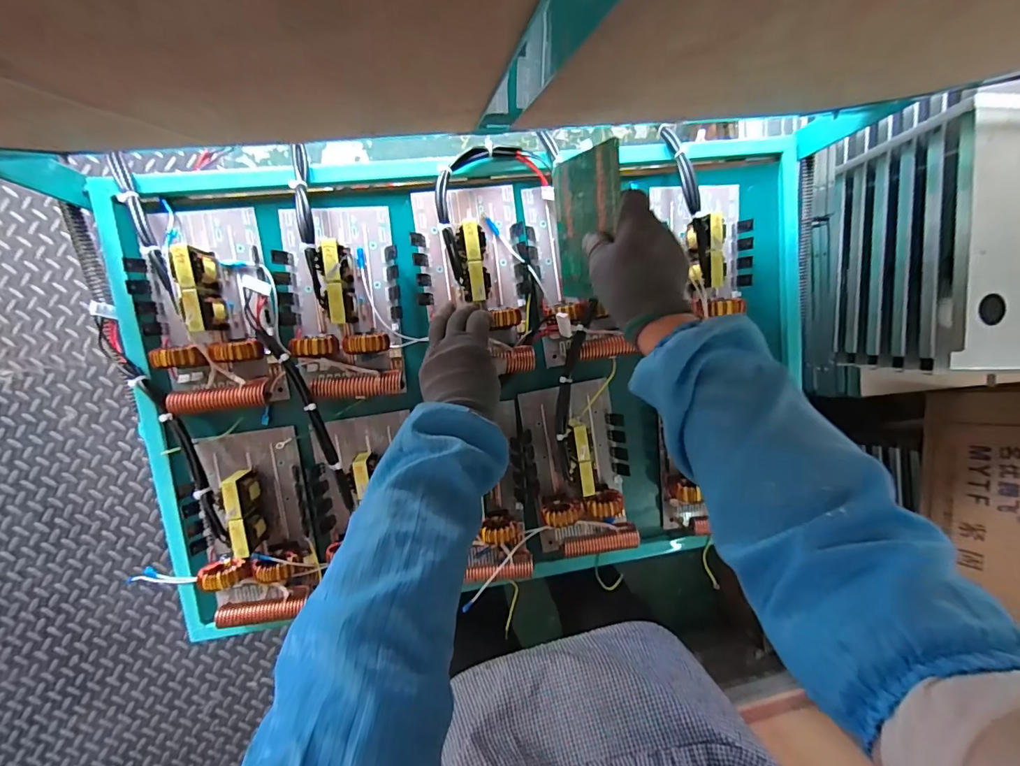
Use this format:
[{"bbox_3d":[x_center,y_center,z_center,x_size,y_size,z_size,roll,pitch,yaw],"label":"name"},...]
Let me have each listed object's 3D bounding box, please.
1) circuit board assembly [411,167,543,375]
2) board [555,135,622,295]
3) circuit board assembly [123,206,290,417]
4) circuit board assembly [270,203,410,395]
[{"bbox_3d":[-0.035,-0.127,0.541,0.150,0.057,0.222,-6,97,-7],"label":"circuit board assembly"},{"bbox_3d":[0.081,-0.163,0.473,0.005,0.116,0.142,-12,107,-19],"label":"board"},{"bbox_3d":[-0.340,-0.082,0.502,0.147,0.058,0.233,-11,97,-7],"label":"circuit board assembly"},{"bbox_3d":[-0.201,-0.097,0.523,0.136,0.054,0.220,-3,96,-8],"label":"circuit board assembly"}]

